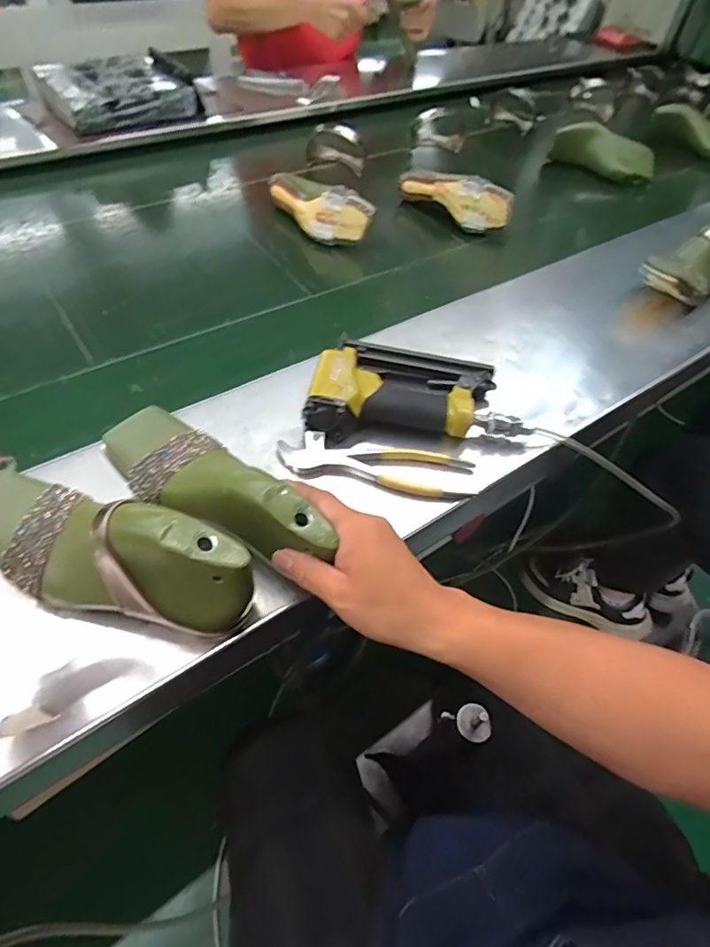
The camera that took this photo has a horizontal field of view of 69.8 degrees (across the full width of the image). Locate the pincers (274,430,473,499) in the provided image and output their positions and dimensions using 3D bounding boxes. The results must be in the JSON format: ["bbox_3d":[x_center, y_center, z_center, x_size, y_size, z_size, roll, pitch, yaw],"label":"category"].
[{"bbox_3d":[0.021,-0.011,0.504,0.192,0.018,0.055,12,51,1],"label":"pincers"}]

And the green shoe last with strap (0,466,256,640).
[{"bbox_3d":[-0.180,0.060,0.372,0.211,0.089,0.075,24,52,10],"label":"green shoe last with strap"}]

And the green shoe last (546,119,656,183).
[{"bbox_3d":[0.526,-0.711,1.109,0.083,0.075,0.256,-30,62,-28],"label":"green shoe last"}]

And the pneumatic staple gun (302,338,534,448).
[{"bbox_3d":[0.059,-0.093,0.549,0.227,0.049,0.128,-1,52,-9],"label":"pneumatic staple gun"}]

